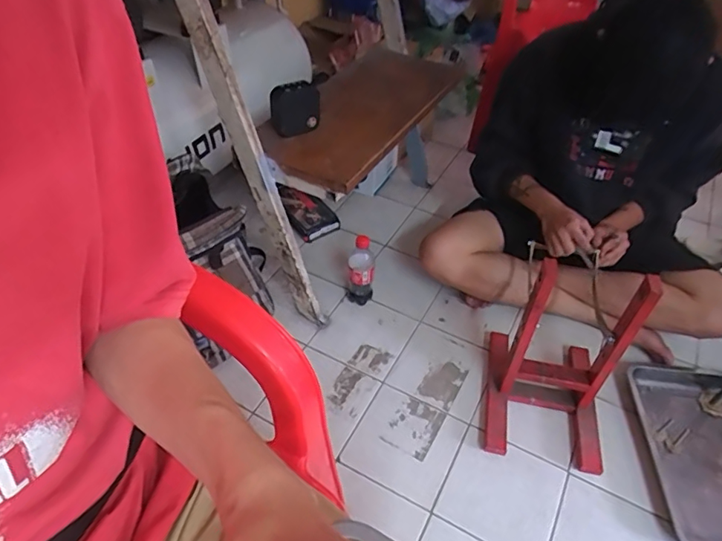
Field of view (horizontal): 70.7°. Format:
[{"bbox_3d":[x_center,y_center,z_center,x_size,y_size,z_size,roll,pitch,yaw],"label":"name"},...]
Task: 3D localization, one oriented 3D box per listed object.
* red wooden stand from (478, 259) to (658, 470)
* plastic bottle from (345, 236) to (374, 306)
[{"bbox_3d":[0.395,0.147,0.982,0.230,0.392,0.301,10,45,8],"label":"red wooden stand"},{"bbox_3d":[0.000,0.006,1.239,0.066,0.203,0.059,2,44,-1],"label":"plastic bottle"}]

